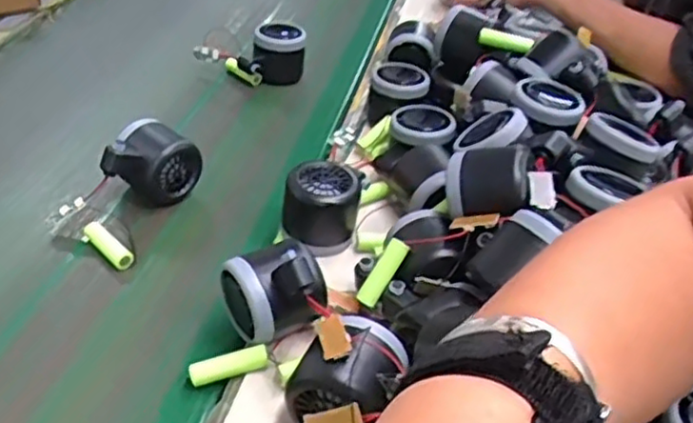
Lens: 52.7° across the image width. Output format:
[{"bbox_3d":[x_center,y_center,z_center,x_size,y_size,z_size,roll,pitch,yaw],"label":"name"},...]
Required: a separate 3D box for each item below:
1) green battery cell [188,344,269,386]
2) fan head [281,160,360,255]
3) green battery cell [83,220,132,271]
[{"bbox_3d":[-0.073,0.095,0.438,0.049,0.011,0.012,-15,40,-7],"label":"green battery cell"},{"bbox_3d":[-0.019,-0.004,0.542,0.055,0.054,0.048,9,36,3],"label":"fan head"},{"bbox_3d":[-0.180,0.025,0.532,0.050,0.013,0.016,32,43,31],"label":"green battery cell"}]

